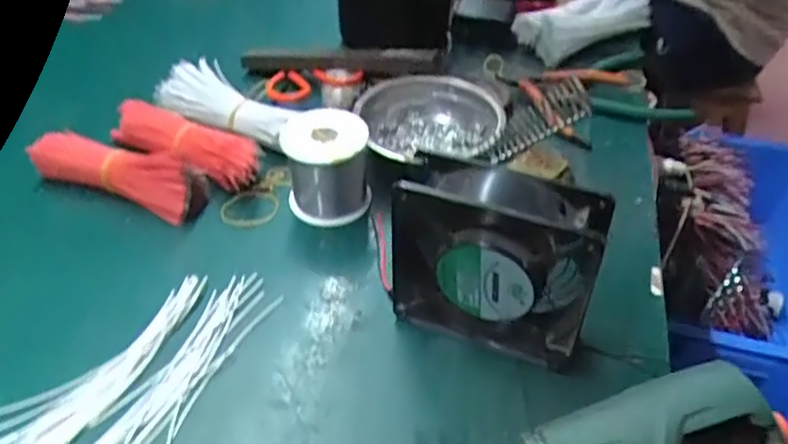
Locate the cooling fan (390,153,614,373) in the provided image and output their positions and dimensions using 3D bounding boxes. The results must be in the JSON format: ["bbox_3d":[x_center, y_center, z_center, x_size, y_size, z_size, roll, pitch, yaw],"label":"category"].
[{"bbox_3d":[0.060,0.026,0.390,0.116,0.126,0.048,20,45,18],"label":"cooling fan"}]

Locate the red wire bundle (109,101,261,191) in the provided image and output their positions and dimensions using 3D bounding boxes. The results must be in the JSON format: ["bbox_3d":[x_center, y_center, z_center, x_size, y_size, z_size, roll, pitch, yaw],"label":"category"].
[{"bbox_3d":[-0.177,-0.067,0.545,0.161,0.040,0.035,24,46,23],"label":"red wire bundle"}]

